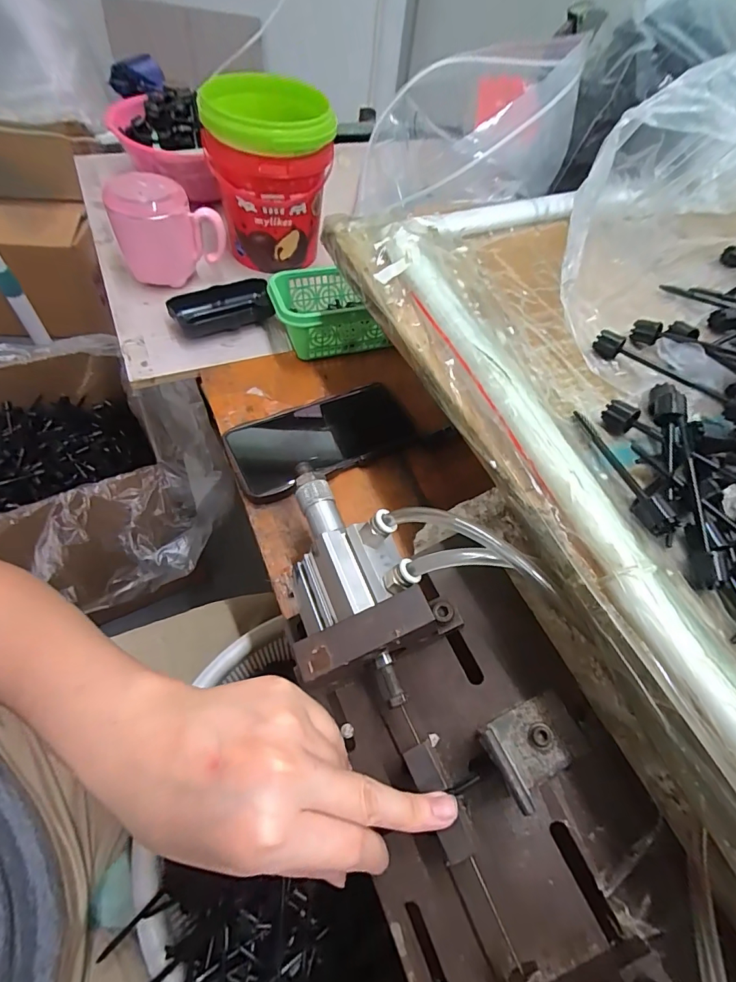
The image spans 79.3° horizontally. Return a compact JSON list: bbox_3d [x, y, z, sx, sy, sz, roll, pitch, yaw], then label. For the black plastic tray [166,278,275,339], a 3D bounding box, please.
[{"bbox_3d":[-0.156,-0.200,0.479,0.105,0.023,0.050,-20,62,-19],"label":"black plastic tray"}]

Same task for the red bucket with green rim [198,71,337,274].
[{"bbox_3d":[-0.110,-0.357,0.505,0.130,0.138,0.130,-3,58,-10],"label":"red bucket with green rim"}]

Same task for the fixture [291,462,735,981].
[{"bbox_3d":[0.074,0.139,0.219,0.158,0.089,0.400,-19,62,-14],"label":"fixture"}]

